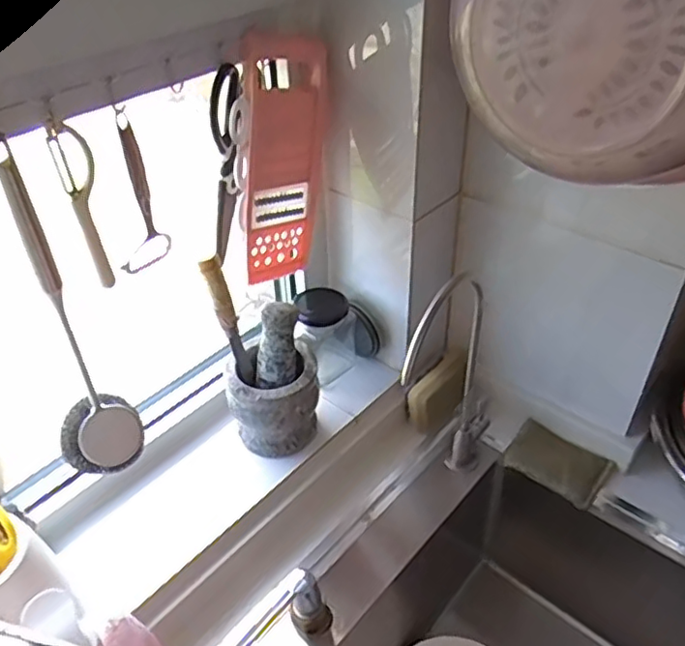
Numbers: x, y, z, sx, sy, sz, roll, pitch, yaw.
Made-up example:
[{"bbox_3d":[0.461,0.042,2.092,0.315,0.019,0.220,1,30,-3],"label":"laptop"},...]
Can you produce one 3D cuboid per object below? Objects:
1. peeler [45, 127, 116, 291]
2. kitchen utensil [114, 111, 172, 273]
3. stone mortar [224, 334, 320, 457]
[{"bbox_3d":[-0.211,-0.095,0.520,0.028,0.137,0.025,-13,41,-14],"label":"peeler"},{"bbox_3d":[-0.187,-0.111,0.566,0.044,0.148,0.022,-13,41,-14],"label":"kitchen utensil"},{"bbox_3d":[-0.078,0.091,0.727,0.103,0.108,0.088,-6,39,-6],"label":"stone mortar"}]

